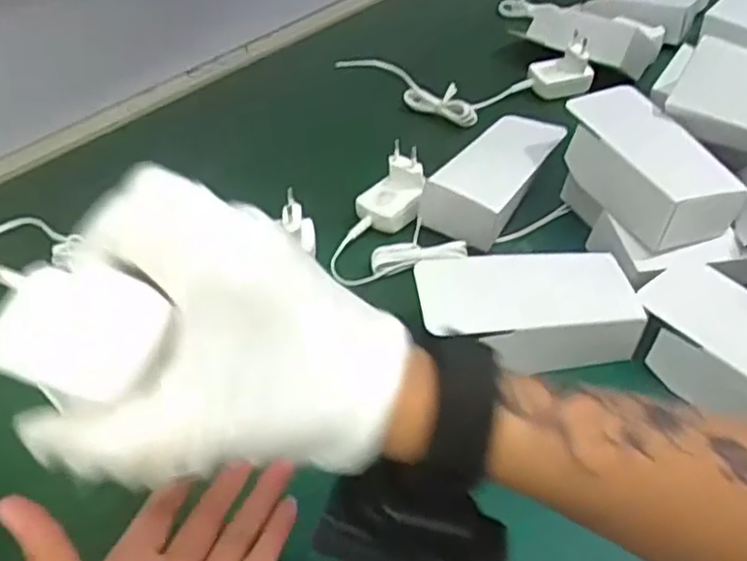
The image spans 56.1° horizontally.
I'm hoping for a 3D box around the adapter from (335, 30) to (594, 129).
[{"bbox_3d":[0.095,-0.204,0.711,0.260,0.049,0.109,3,45,2],"label":"adapter"}]

